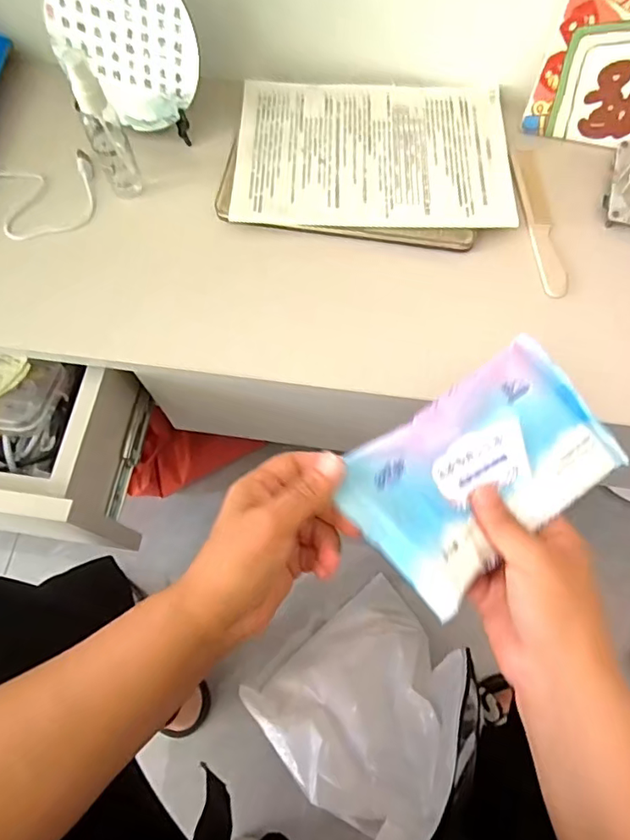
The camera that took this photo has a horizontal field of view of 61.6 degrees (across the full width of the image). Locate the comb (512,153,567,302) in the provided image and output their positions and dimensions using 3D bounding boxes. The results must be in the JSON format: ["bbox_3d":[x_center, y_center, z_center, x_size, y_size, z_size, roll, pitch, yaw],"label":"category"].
[{"bbox_3d":[0.210,-0.186,0.497,0.027,0.010,0.166,0,69,-5],"label":"comb"}]

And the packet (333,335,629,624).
[{"bbox_3d":[0.109,0.028,0.337,0.177,0.025,0.103,-35,72,-12],"label":"packet"}]

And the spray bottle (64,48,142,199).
[{"bbox_3d":[-0.183,-0.255,0.455,0.029,0.116,0.030,-23,70,-8],"label":"spray bottle"}]

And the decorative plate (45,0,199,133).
[{"bbox_3d":[-0.169,-0.341,0.472,0.135,0.119,0.009,37,44,-24],"label":"decorative plate"}]

